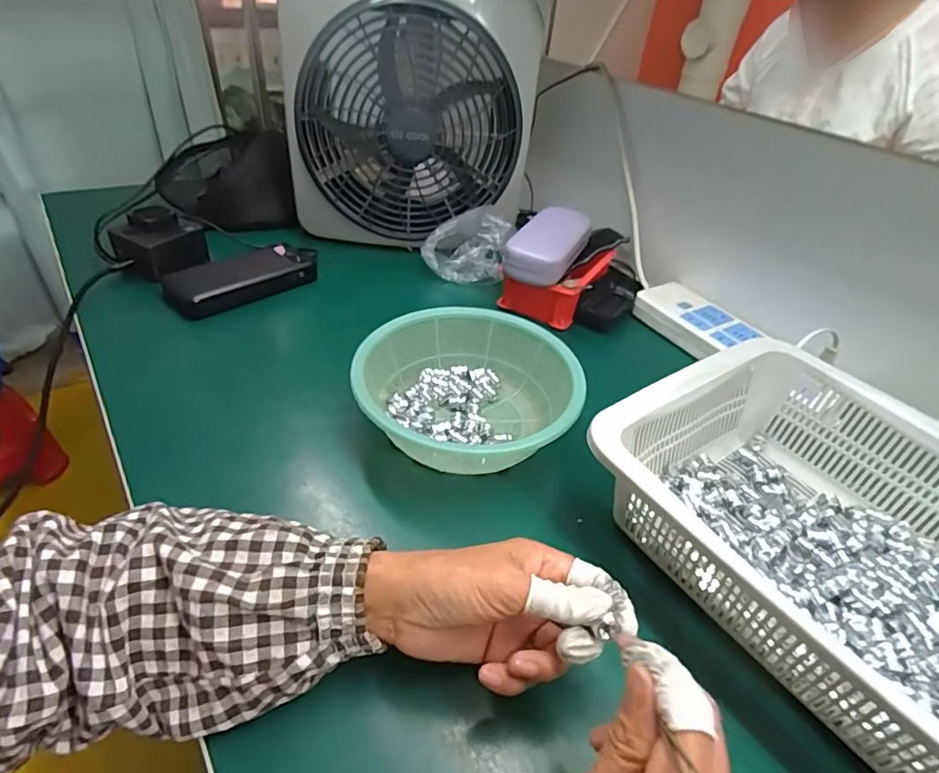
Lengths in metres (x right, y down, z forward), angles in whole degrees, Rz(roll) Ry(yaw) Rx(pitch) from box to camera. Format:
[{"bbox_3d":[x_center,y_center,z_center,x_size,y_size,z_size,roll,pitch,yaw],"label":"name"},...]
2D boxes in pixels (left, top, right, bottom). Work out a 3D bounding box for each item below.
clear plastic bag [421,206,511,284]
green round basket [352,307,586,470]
[{"bbox_3d":[-0.004,-0.184,0.669,0.104,0.086,0.086,9,39,4],"label":"clear plastic bag"},{"bbox_3d":[-0.001,0.008,0.456,0.182,0.064,0.174,4,39,-3],"label":"green round basket"}]

